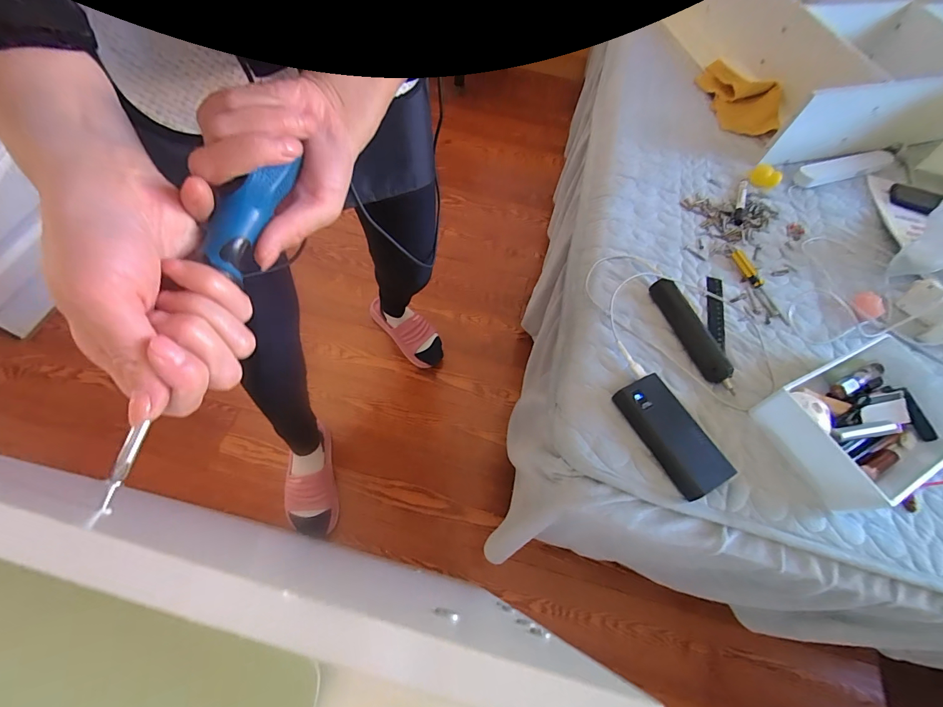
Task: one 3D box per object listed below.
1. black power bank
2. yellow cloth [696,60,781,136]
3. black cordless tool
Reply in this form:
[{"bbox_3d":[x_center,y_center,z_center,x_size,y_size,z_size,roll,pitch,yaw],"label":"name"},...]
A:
[{"bbox_3d":[0.234,0.092,0.467,0.062,0.032,0.138,-23,66,-15],"label":"black power bank"},{"bbox_3d":[0.586,-0.567,0.871,0.121,0.031,0.242,-8,65,12],"label":"yellow cloth"},{"bbox_3d":[0.309,-0.030,0.550,0.038,0.025,0.176,-13,64,-11],"label":"black cordless tool"}]

